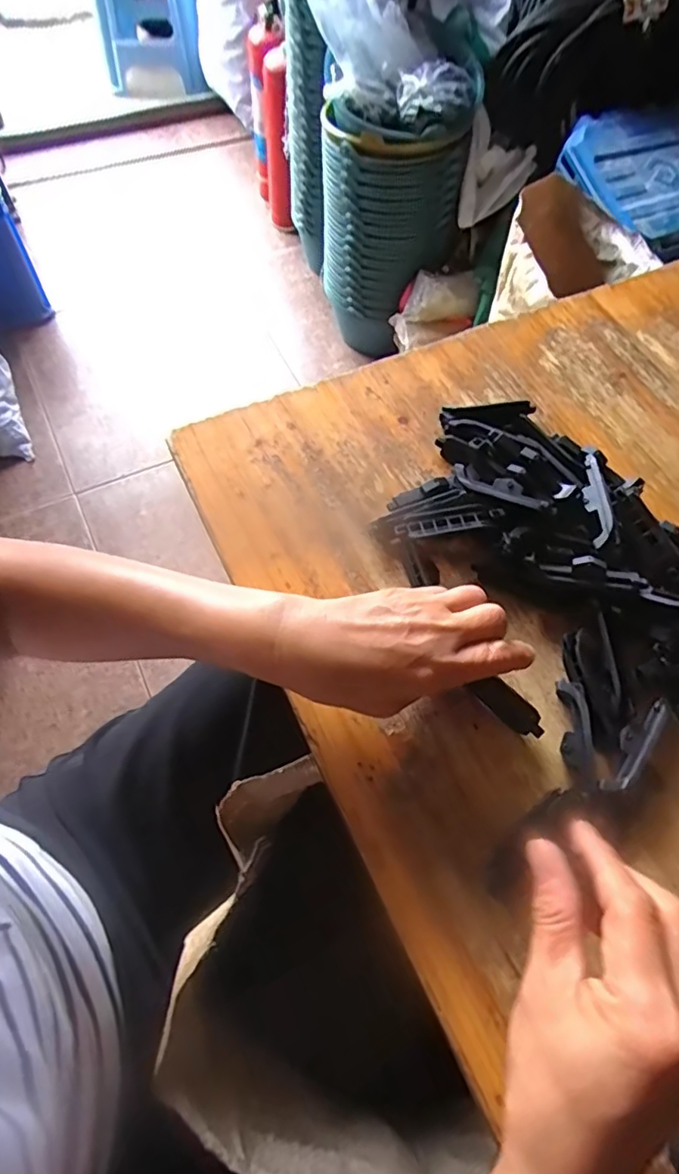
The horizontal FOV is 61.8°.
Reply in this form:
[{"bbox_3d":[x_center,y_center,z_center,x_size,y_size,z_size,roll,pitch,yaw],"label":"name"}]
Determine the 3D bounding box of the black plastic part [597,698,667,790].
[{"bbox_3d":[0.172,0.090,0.329,0.016,0.008,0.070,36,67,14],"label":"black plastic part"}]

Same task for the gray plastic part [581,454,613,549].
[{"bbox_3d":[0.175,-0.059,0.386,0.015,0.010,0.070,1,64,-2],"label":"gray plastic part"}]

